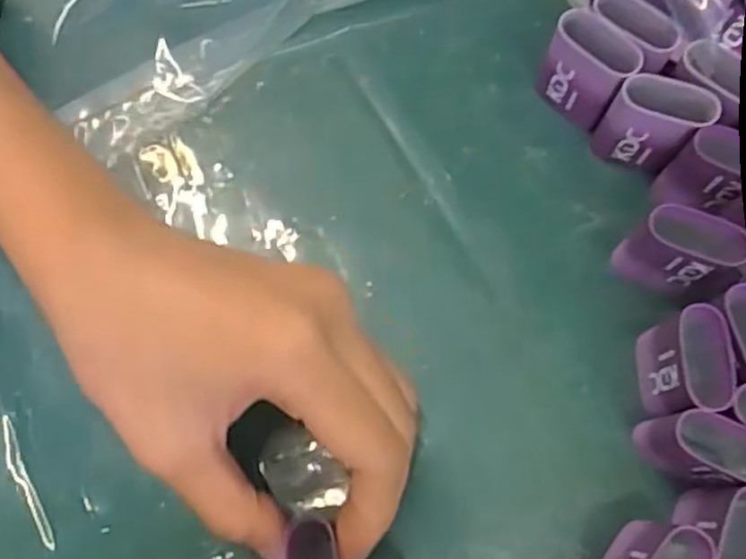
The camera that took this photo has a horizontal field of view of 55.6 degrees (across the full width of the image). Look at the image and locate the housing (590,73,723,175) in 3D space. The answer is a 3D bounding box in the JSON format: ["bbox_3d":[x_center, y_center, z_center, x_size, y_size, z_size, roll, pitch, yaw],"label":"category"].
[{"bbox_3d":[0.106,-0.058,0.274,0.034,0.045,0.017,21,75,7],"label":"housing"}]

